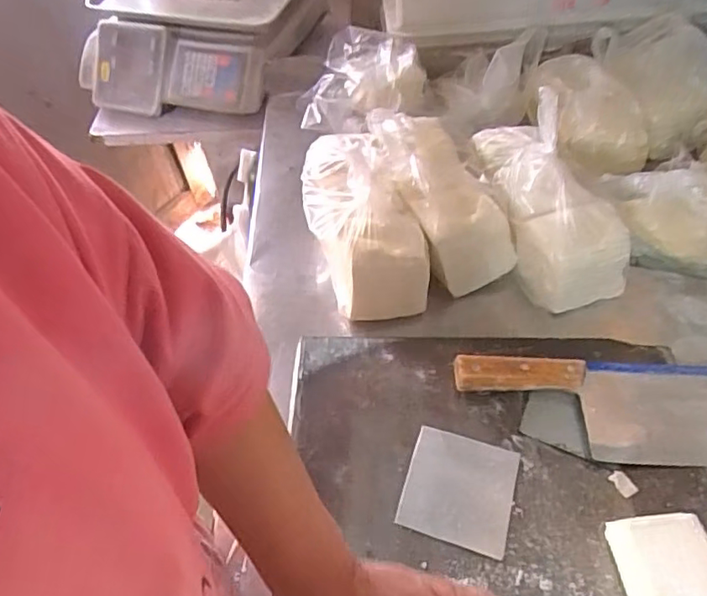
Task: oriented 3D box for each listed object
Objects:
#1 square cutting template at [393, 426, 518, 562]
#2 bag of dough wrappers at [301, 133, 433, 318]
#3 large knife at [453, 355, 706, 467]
[{"bbox_3d":[0.087,0.156,0.482,0.085,0.004,0.088,14,56,11],"label":"square cutting template"},{"bbox_3d":[0.002,-0.092,0.615,0.099,0.135,0.207,-18,54,-9],"label":"bag of dough wrappers"},{"bbox_3d":[0.257,0.095,0.509,0.324,0.035,0.093,0,52,-1],"label":"large knife"}]

